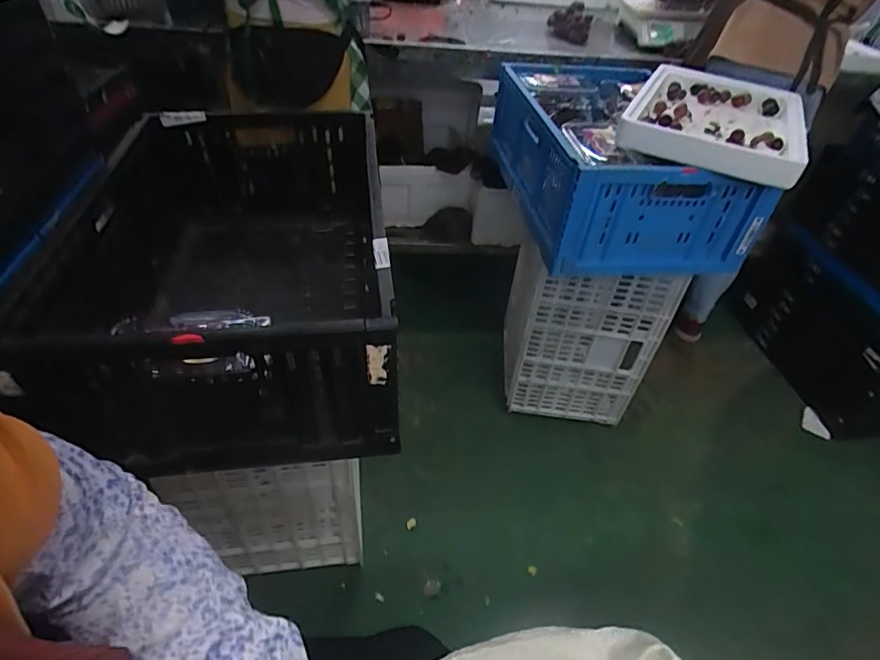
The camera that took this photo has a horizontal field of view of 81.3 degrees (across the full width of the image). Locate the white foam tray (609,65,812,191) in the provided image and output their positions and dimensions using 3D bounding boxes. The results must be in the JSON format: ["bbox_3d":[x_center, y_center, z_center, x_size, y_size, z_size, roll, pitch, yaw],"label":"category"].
[{"bbox_3d":[0.560,-0.438,1.043,0.299,0.065,0.454,22,47,17],"label":"white foam tray"}]

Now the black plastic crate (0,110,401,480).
[{"bbox_3d":[-0.311,-0.122,0.829,0.416,0.305,0.721,-4,45,-9],"label":"black plastic crate"}]

